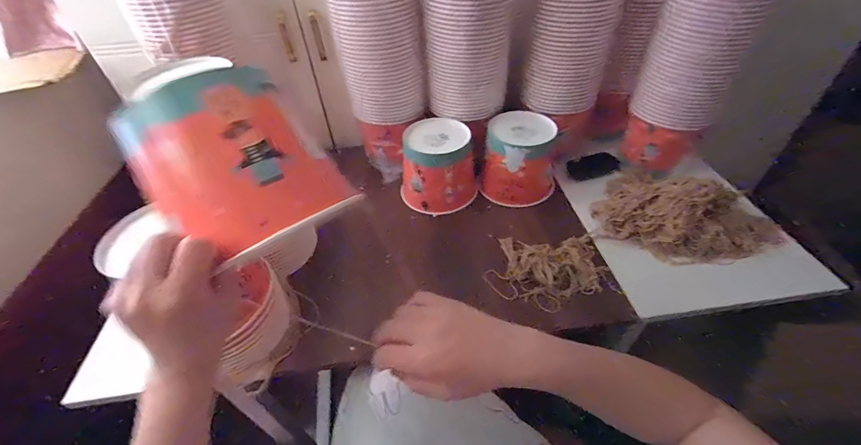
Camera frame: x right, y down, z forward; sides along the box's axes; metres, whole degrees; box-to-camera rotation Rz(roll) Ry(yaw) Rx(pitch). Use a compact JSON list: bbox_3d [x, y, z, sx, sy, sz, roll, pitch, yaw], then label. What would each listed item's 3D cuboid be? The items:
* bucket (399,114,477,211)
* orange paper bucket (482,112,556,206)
[{"bbox_3d":[0.014,-0.117,0.760,0.153,0.130,0.146,-4,45,0],"label":"bucket"},{"bbox_3d":[0.184,-0.127,0.757,0.144,0.136,0.140,13,48,16],"label":"orange paper bucket"}]

